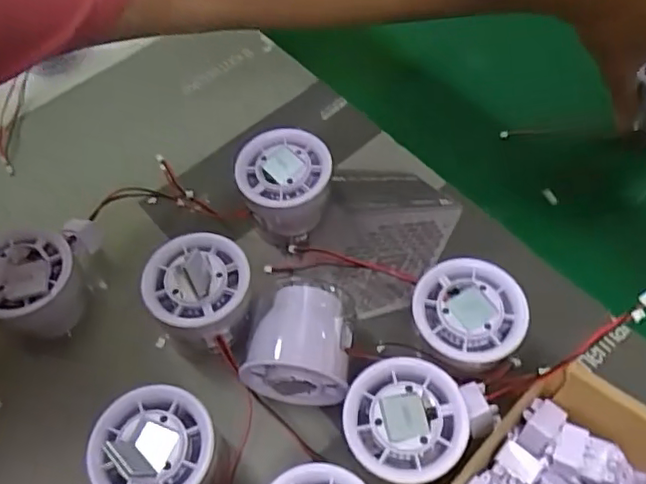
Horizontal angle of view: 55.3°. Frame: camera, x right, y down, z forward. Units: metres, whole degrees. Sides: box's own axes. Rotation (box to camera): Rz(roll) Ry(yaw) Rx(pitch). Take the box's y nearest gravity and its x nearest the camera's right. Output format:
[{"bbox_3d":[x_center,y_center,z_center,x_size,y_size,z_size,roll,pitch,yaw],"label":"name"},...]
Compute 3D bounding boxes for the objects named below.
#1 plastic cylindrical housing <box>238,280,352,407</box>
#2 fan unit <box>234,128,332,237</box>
[{"bbox_3d":[-0.012,0.055,0.338,0.054,0.049,0.051,-1,57,1],"label":"plastic cylindrical housing"},{"bbox_3d":[-0.024,-0.034,0.399,0.058,0.053,0.053,-1,57,1],"label":"fan unit"}]

